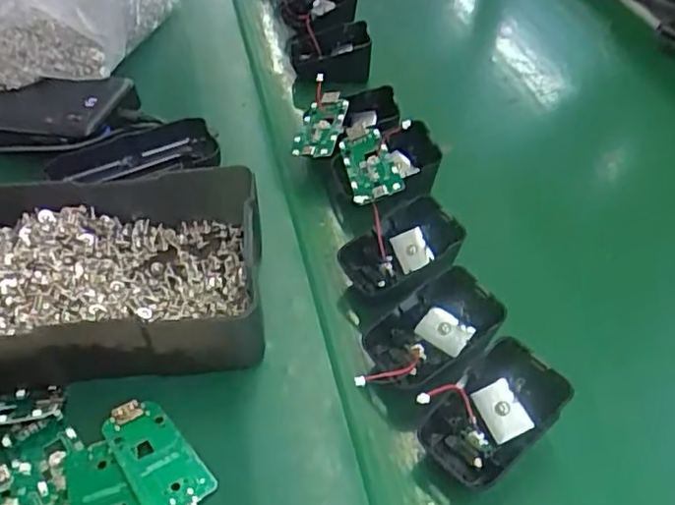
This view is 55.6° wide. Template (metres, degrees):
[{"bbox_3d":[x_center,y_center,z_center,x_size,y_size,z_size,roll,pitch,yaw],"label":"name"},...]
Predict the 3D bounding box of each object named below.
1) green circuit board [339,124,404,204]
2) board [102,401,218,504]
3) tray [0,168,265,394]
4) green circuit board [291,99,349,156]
[{"bbox_3d":[0.020,-0.063,0.436,0.032,0.008,0.069,-28,51,14],"label":"green circuit board"},{"bbox_3d":[-0.085,0.095,0.300,0.031,0.006,0.063,-29,56,-23],"label":"board"},{"bbox_3d":[-0.125,0.012,0.352,0.166,0.043,0.113,-4,50,-4],"label":"tray"},{"bbox_3d":[-0.014,-0.090,0.466,0.035,0.011,0.048,-2,60,26],"label":"green circuit board"}]

